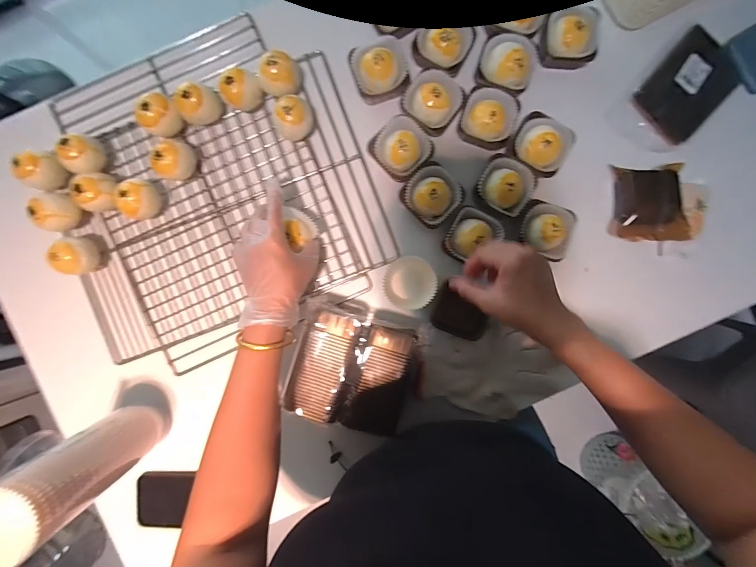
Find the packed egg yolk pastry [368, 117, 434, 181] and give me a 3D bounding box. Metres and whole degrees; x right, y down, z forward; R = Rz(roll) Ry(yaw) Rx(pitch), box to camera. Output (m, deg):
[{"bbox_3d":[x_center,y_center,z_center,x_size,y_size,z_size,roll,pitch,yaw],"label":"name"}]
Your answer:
[{"bbox_3d":[0.031,-0.183,0.465,0.069,0.039,0.074,45,91,0],"label":"packed egg yolk pastry"}]

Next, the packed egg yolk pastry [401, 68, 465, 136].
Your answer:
[{"bbox_3d":[0.073,-0.247,0.454,0.076,0.033,0.066,28,91,1],"label":"packed egg yolk pastry"}]

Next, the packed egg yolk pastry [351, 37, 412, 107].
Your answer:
[{"bbox_3d":[0.003,-0.293,0.460,0.077,0.041,0.067,-23,90,2],"label":"packed egg yolk pastry"}]

